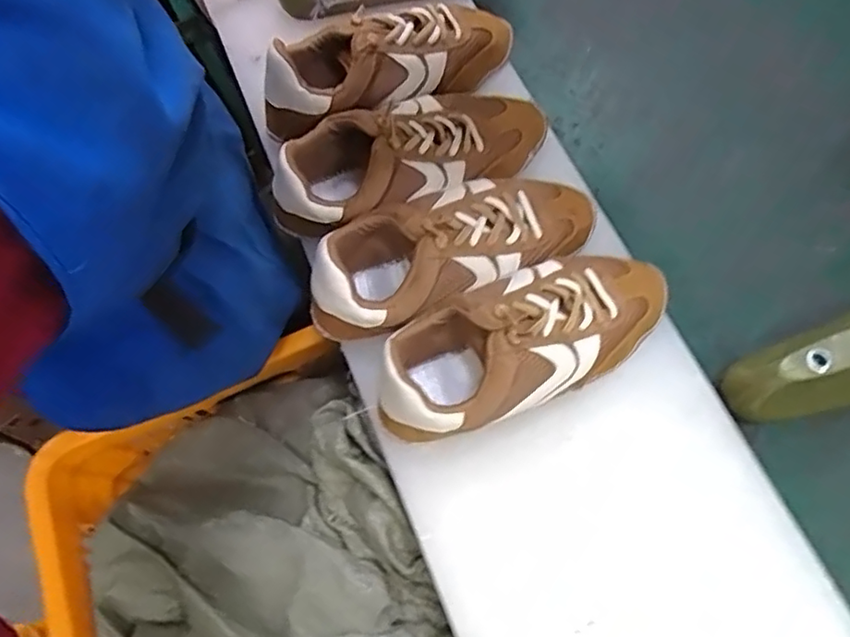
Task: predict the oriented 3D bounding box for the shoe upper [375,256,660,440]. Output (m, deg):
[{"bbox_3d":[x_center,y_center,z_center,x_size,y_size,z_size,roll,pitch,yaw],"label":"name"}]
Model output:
[{"bbox_3d":[0.073,0.013,0.428,0.231,0.072,0.088,-23,70,-6],"label":"shoe upper"}]

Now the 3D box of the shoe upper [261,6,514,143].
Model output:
[{"bbox_3d":[-0.027,-0.223,0.517,0.215,0.071,0.101,-14,69,-2],"label":"shoe upper"}]

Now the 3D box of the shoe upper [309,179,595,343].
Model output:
[{"bbox_3d":[0.022,-0.051,0.453,0.226,0.065,0.096,-18,69,-4],"label":"shoe upper"}]

